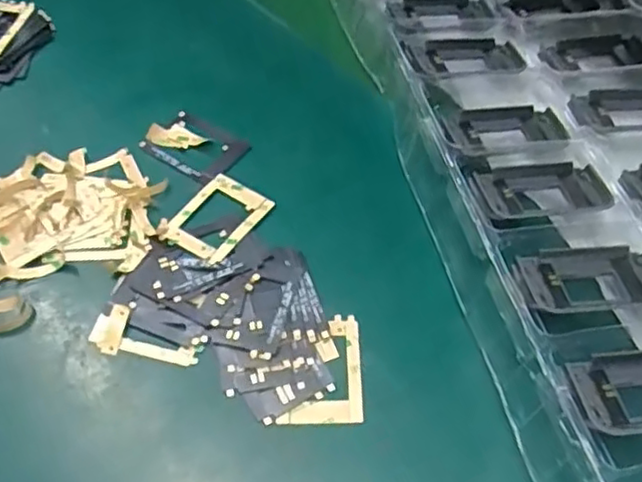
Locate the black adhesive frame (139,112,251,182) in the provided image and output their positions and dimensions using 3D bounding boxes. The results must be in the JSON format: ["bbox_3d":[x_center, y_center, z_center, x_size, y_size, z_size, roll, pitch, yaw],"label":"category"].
[{"bbox_3d":[-0.074,-0.058,0.401,0.055,0.005,0.037,28,59,17],"label":"black adhesive frame"}]

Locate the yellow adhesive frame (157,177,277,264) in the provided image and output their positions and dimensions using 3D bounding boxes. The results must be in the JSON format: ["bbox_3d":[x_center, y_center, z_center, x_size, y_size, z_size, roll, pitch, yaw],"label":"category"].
[{"bbox_3d":[-0.057,-0.013,0.367,0.039,0.005,0.054,32,58,18],"label":"yellow adhesive frame"}]

